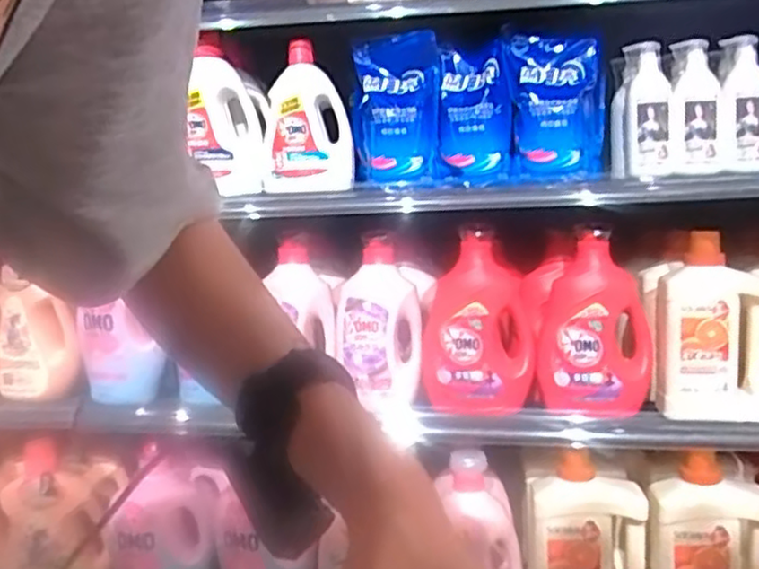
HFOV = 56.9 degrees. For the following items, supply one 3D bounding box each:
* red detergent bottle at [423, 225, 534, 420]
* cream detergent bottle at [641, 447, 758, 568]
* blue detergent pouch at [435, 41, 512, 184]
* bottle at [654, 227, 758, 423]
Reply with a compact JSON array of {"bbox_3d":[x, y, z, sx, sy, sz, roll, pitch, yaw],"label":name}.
[{"bbox_3d":[0.175,0.063,1.233,0.187,0.294,0.140,0,7,10],"label":"red detergent bottle"},{"bbox_3d":[0.560,0.450,1.193,0.201,0.312,0.138,2,8,24],"label":"cream detergent bottle"},{"bbox_3d":[0.158,-0.286,1.173,0.127,0.217,0.058,0,7,12],"label":"blue detergent pouch"},{"bbox_3d":[0.565,0.075,1.179,0.176,0.304,0.096,0,7,8],"label":"bottle"}]

